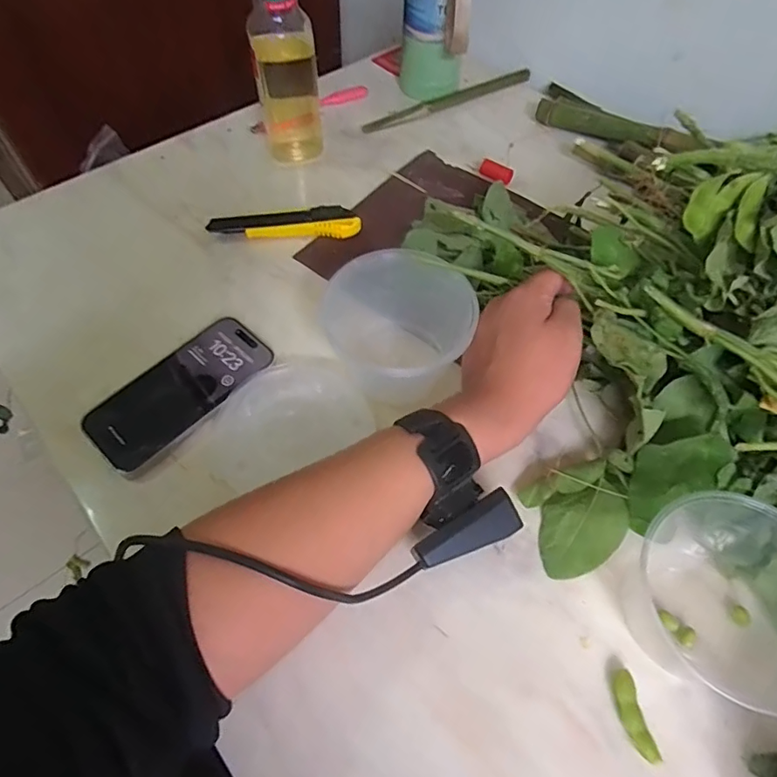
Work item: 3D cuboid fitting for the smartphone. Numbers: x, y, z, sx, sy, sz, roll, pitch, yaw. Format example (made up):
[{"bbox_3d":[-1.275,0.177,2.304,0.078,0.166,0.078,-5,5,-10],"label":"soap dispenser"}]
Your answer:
[{"bbox_3d":[-0.166,-0.001,0.407,0.073,0.008,0.145,37,66,22],"label":"smartphone"}]

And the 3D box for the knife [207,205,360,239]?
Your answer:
[{"bbox_3d":[-0.102,-0.161,0.511,0.145,0.021,0.026,-2,57,-4],"label":"knife"}]

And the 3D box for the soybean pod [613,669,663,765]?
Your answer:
[{"bbox_3d":[0.144,0.192,0.301,0.015,0.005,0.046,-8,58,-4],"label":"soybean pod"}]

